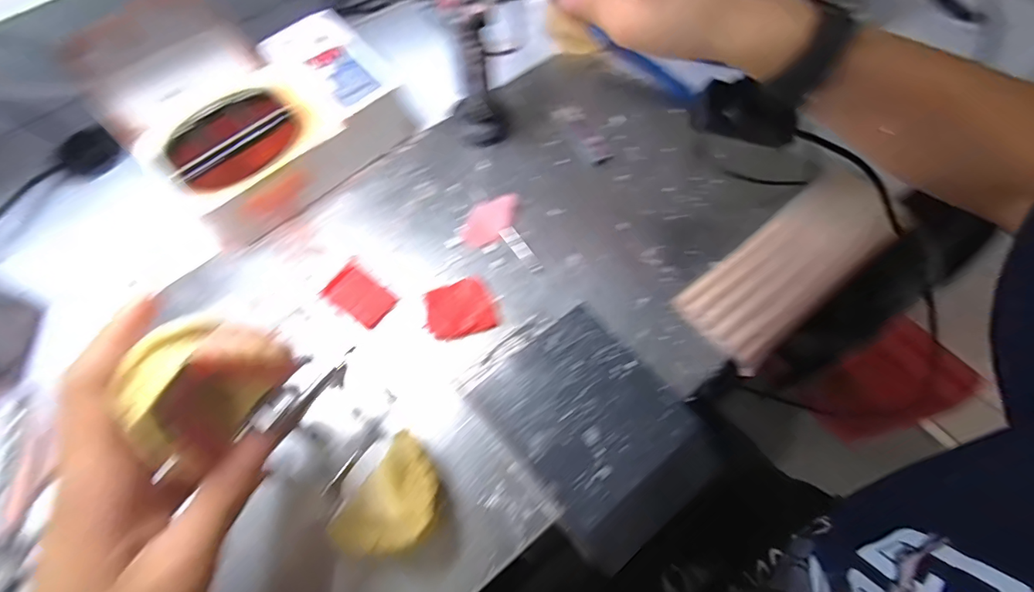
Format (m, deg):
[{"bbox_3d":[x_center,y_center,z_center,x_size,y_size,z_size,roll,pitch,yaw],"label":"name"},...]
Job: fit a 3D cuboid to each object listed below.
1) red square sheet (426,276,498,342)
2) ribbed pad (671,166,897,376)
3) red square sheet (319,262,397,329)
[{"bbox_3d":[-0.043,0.009,0.356,0.049,0.006,0.040,-18,66,-5],"label":"red square sheet"},{"bbox_3d":[0.214,-0.028,0.365,0.188,0.015,0.072,-39,70,-14],"label":"ribbed pad"},{"bbox_3d":[-0.122,-0.001,0.364,0.052,0.008,0.033,36,72,17],"label":"red square sheet"}]

